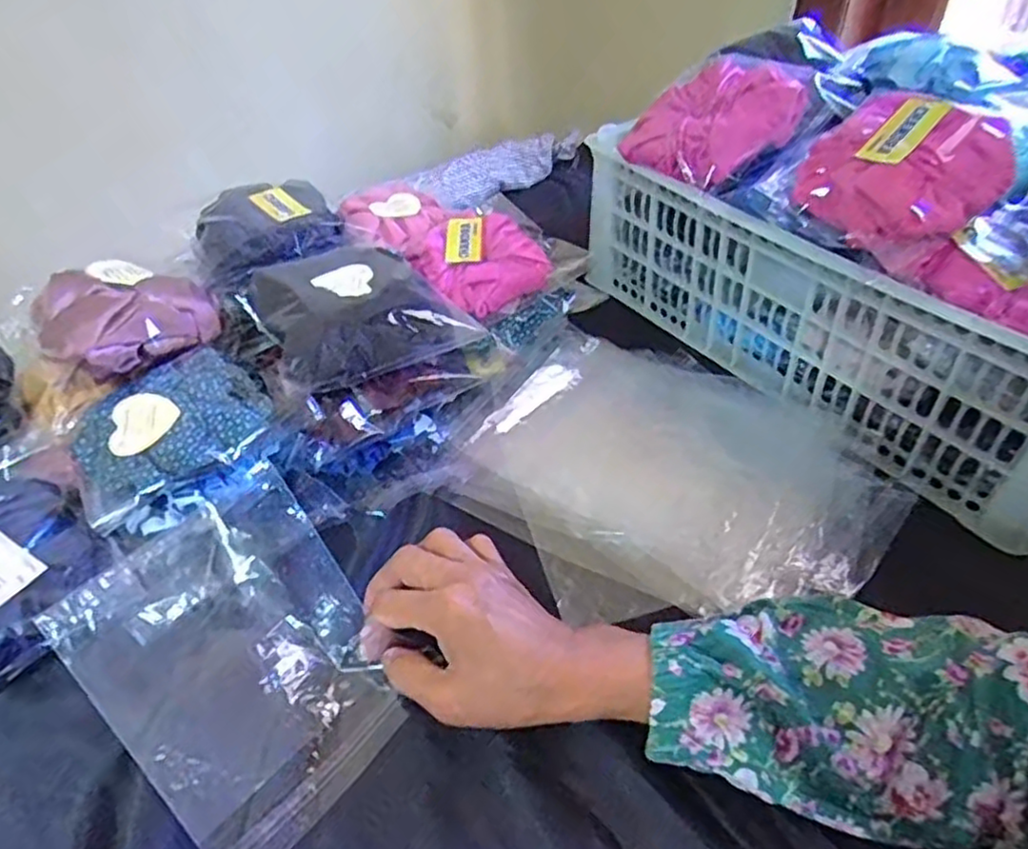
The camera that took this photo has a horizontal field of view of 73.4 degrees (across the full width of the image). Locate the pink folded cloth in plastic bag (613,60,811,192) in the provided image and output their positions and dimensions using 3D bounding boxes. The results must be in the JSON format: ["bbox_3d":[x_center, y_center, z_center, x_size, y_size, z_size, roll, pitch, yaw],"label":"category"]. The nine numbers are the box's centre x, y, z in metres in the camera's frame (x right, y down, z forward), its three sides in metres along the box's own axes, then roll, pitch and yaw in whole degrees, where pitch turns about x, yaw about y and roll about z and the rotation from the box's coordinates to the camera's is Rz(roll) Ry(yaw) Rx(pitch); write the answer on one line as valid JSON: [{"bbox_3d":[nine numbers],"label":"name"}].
[{"bbox_3d":[0.158,-0.236,0.535,0.121,0.058,0.098,30,53,31],"label":"pink folded cloth in plastic bag"}]

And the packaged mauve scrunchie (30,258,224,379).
[{"bbox_3d":[-0.280,-0.075,0.502,0.096,0.055,0.108,31,53,31],"label":"packaged mauve scrunchie"}]

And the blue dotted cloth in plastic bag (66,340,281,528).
[{"bbox_3d":[-0.228,0.001,0.455,0.120,0.038,0.094,-30,49,-25],"label":"blue dotted cloth in plastic bag"}]

